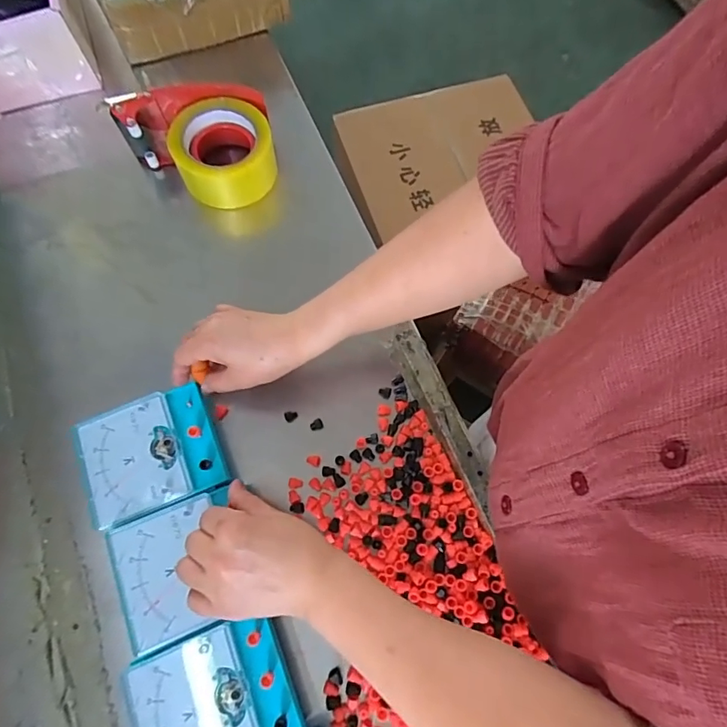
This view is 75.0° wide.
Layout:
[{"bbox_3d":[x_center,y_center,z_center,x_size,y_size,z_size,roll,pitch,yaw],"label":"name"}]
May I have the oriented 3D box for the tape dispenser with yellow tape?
[{"bbox_3d":[-0.185,-0.244,0.533,0.170,0.071,0.114,1,70,-2],"label":"tape dispenser with yellow tape"}]

